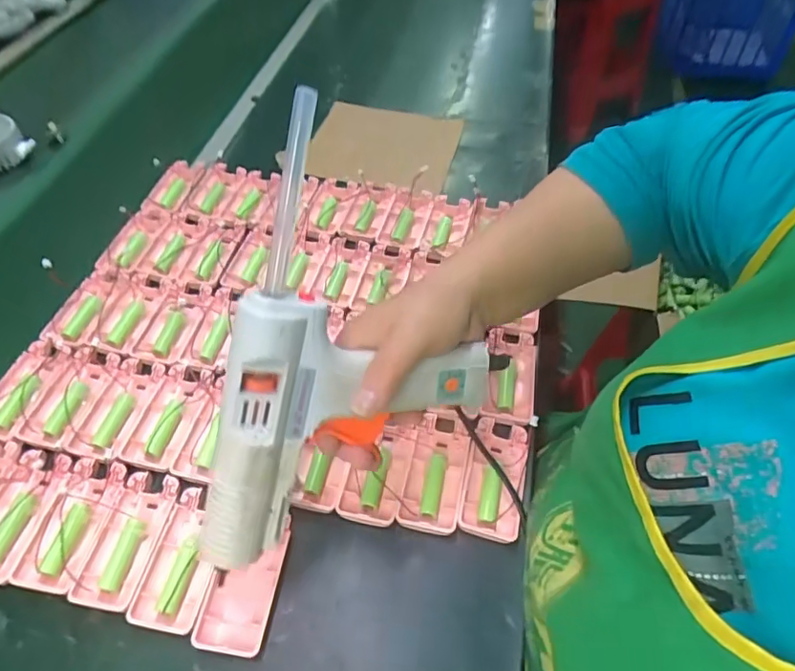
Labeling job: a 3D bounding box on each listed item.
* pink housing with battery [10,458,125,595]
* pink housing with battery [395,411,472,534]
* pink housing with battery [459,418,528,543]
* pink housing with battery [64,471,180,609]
[{"bbox_3d":[-0.240,0.135,0.403,0.043,0.015,0.094,8,52,6],"label":"pink housing with battery"},{"bbox_3d":[0.031,0.104,0.433,0.042,0.015,0.098,10,52,8],"label":"pink housing with battery"},{"bbox_3d":[0.077,0.108,0.428,0.044,0.017,0.098,11,52,9],"label":"pink housing with battery"},{"bbox_3d":[-0.196,0.148,0.403,0.044,0.017,0.096,8,52,6],"label":"pink housing with battery"}]

